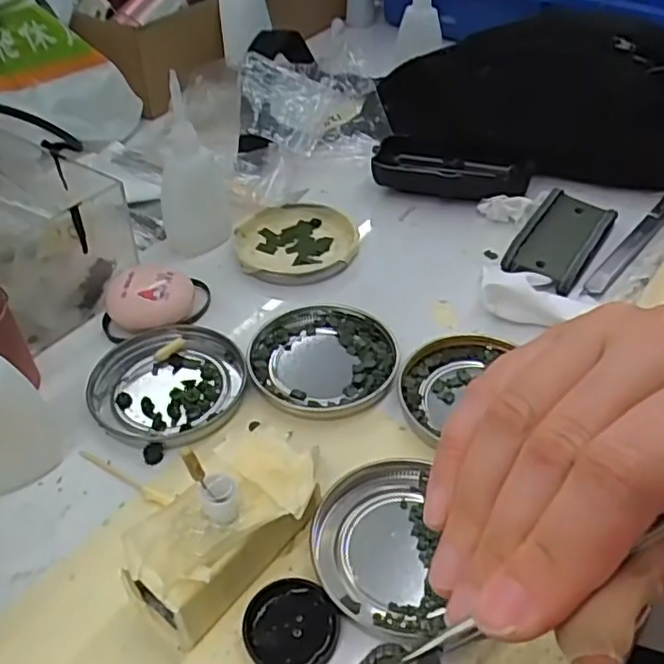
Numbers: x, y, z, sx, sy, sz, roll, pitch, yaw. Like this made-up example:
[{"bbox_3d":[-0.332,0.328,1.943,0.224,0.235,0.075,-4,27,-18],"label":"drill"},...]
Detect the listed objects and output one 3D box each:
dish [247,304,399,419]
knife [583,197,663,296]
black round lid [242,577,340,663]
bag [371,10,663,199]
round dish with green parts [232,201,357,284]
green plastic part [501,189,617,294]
[{"bbox_3d":[-0.005,0.013,0.360,0.077,0.008,0.077,0,43,0],"label":"dish"},{"bbox_3d":[0.199,-0.060,0.438,0.012,0.006,0.133,30,51,28],"label":"knife"},{"bbox_3d":[-0.016,0.113,0.255,0.036,0.005,0.034,0,43,0],"label":"black round lid"},{"bbox_3d":[0.157,-0.173,0.491,0.235,0.097,0.132,3,41,6],"label":"bag"},{"bbox_3d":[-0.023,-0.059,0.441,0.078,0.012,0.078,0,43,0],"label":"round dish with green parts"},{"bbox_3d":[0.145,-0.059,0.425,0.044,0.020,0.084,24,48,23],"label":"green plastic part"}]

